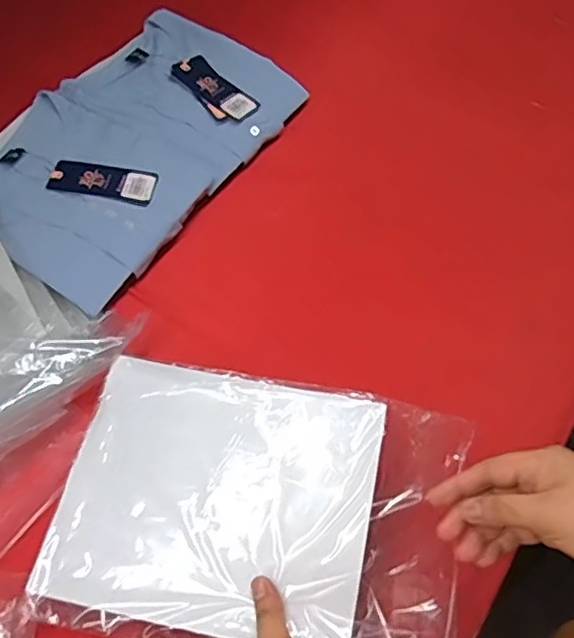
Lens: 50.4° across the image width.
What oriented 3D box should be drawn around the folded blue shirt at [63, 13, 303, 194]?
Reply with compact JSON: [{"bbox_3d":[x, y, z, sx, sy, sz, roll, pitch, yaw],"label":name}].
[{"bbox_3d":[-0.128,-0.291,0.771,0.250,0.027,0.191,33,66,14],"label":"folded blue shirt"}]

